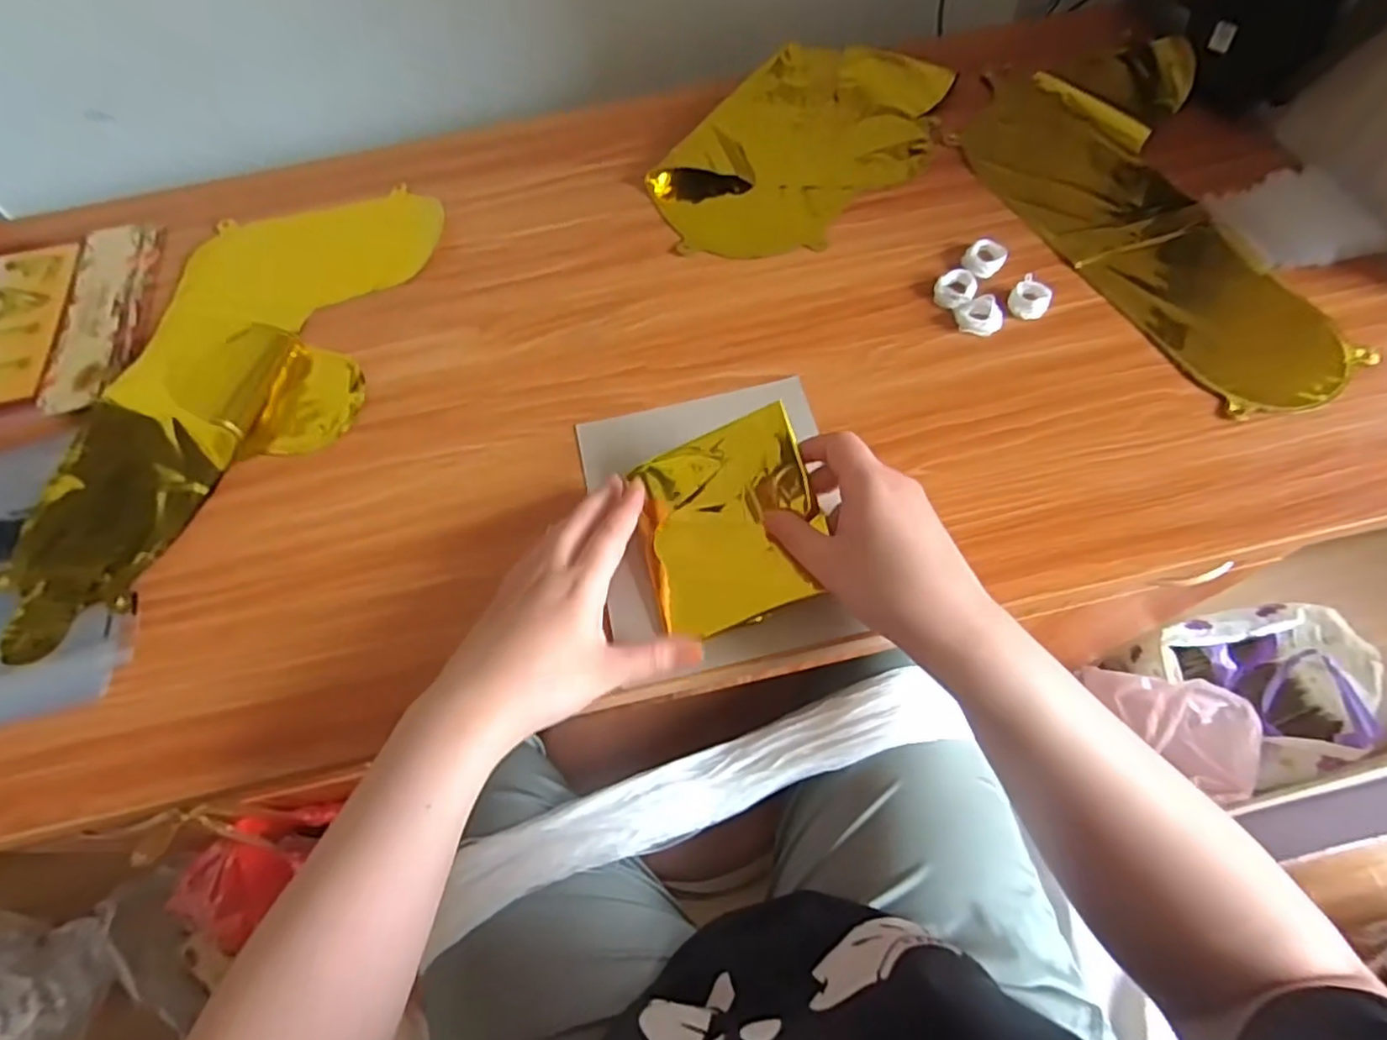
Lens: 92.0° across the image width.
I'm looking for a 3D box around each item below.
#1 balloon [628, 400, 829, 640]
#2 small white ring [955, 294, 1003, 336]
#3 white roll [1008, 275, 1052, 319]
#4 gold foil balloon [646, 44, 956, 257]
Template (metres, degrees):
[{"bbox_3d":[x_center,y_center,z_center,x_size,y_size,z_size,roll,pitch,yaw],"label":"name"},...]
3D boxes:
[{"bbox_3d":[0.022,0.003,0.416,0.109,0.014,0.117,-20,82,8],"label":"balloon"},{"bbox_3d":[0.210,-0.150,0.491,0.030,0.011,0.030,-1,65,3],"label":"small white ring"},{"bbox_3d":[0.248,-0.163,0.494,0.027,0.012,0.030,27,69,15],"label":"white roll"},{"bbox_3d":[0.095,-0.326,0.586,0.179,0.016,0.284,34,71,17],"label":"gold foil balloon"}]

